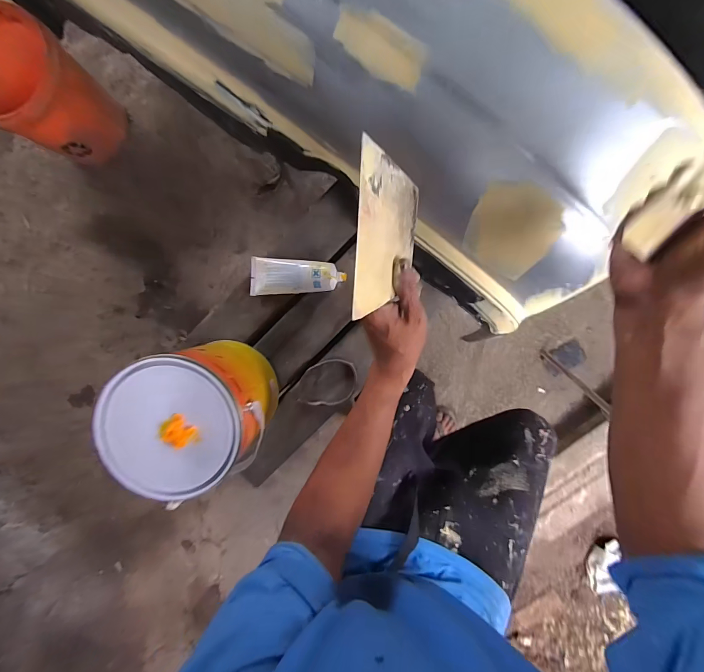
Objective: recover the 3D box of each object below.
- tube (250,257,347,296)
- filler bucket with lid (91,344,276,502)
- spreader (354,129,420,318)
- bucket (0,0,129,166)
[{"bbox_3d":[-0.081,-0.086,0.482,0.144,0.027,0.053,1,96,7],"label":"tube"},{"bbox_3d":[-0.180,0.086,0.419,0.149,0.165,0.137,1,96,7],"label":"filler bucket with lid"},{"bbox_3d":[0.033,-0.090,0.303,0.004,0.091,0.134,15,108,37],"label":"spreader"},{"bbox_3d":[-0.945,-0.753,1.018,0.288,0.351,0.288,1,96,7],"label":"bucket"}]

